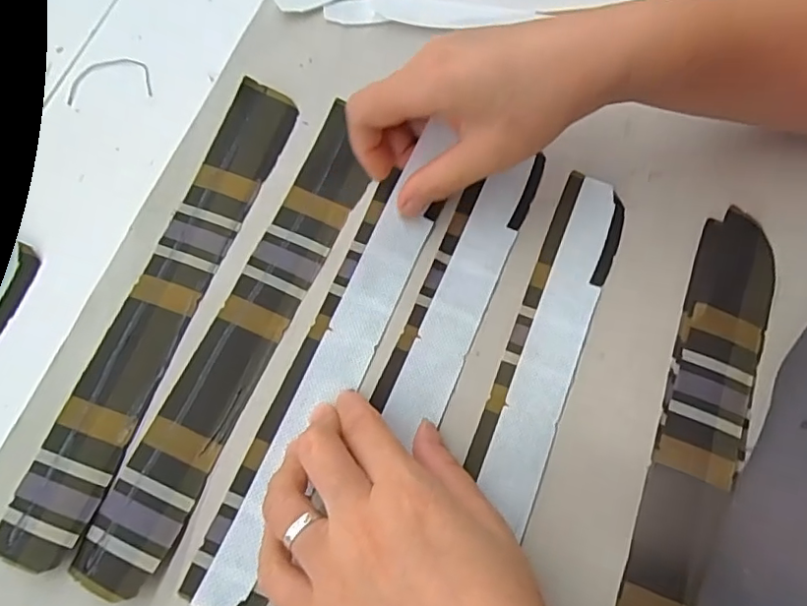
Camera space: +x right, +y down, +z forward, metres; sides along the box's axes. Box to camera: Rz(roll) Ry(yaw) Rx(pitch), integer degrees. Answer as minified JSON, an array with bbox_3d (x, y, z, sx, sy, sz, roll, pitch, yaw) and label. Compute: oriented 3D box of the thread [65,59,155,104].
[{"bbox_3d":[-0.171,-0.130,0.325,0.046,0.004,0.028,-11,71,-6],"label":"thread"}]

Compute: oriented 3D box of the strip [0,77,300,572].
[{"bbox_3d":[-0.118,-0.007,0.278,0.034,0.007,0.256,18,71,5],"label":"strip"}]

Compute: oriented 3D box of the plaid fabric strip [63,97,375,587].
[{"bbox_3d":[-0.077,0.011,0.275,0.038,0.009,0.247,24,70,5],"label":"plaid fabric strip"}]

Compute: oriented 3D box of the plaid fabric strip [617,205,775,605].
[{"bbox_3d":[0.132,0.075,0.252,0.038,0.011,0.260,19,70,10],"label":"plaid fabric strip"}]

